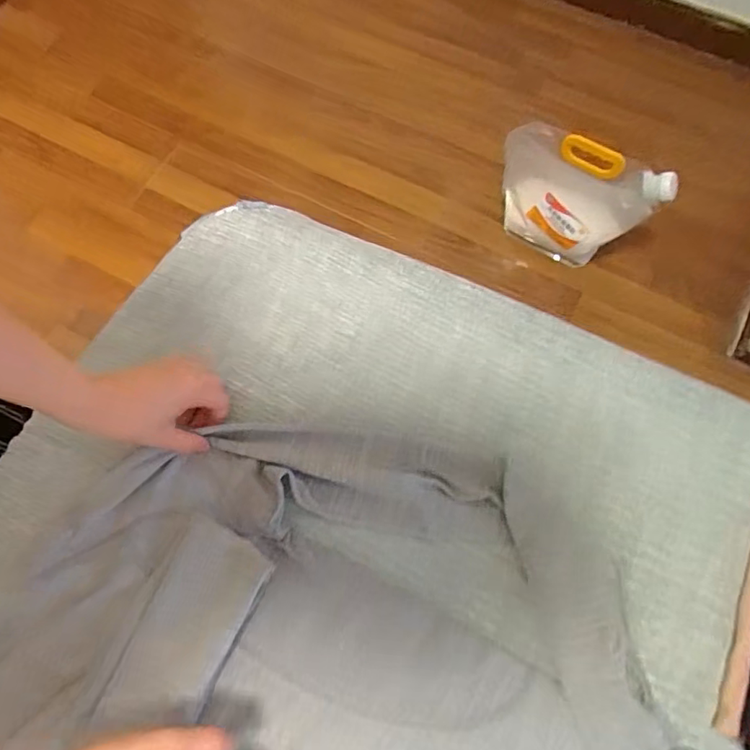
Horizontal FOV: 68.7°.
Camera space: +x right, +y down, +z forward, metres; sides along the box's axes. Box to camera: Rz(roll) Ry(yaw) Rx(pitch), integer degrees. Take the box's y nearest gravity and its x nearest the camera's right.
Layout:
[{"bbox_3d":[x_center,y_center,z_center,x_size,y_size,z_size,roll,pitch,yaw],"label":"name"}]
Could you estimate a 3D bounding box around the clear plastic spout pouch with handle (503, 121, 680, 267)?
[{"bbox_3d":[0.342,-0.305,0.983,0.274,0.243,0.061,28,74,9],"label":"clear plastic spout pouch with handle"}]

